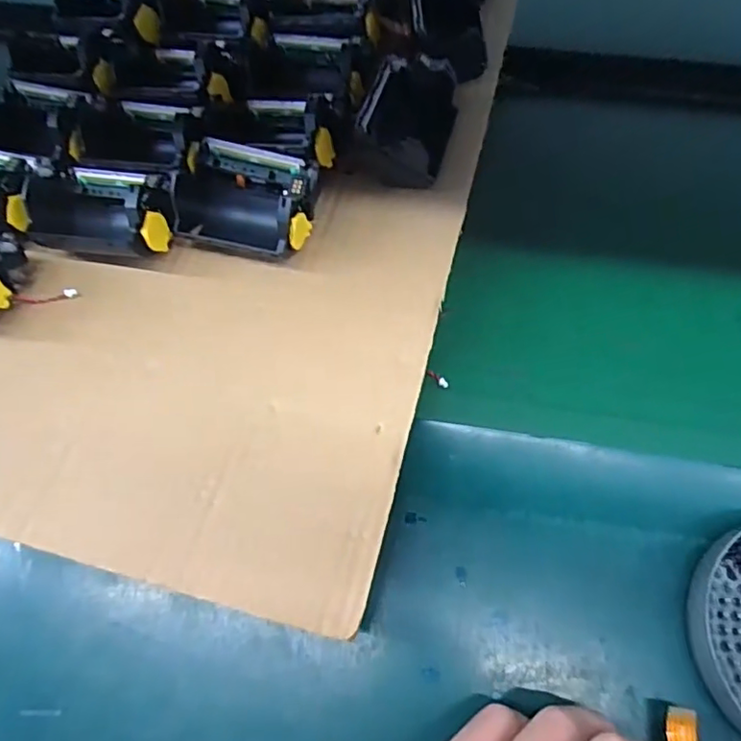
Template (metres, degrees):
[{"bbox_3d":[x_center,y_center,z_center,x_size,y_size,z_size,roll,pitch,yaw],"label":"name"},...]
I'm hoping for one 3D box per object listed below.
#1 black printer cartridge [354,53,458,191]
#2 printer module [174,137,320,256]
[{"bbox_3d":[0.021,-0.142,0.335,0.048,0.040,0.075,13,66,8],"label":"black printer cartridge"},{"bbox_3d":[-0.071,-0.093,0.314,0.076,0.042,0.052,13,66,7],"label":"printer module"}]

